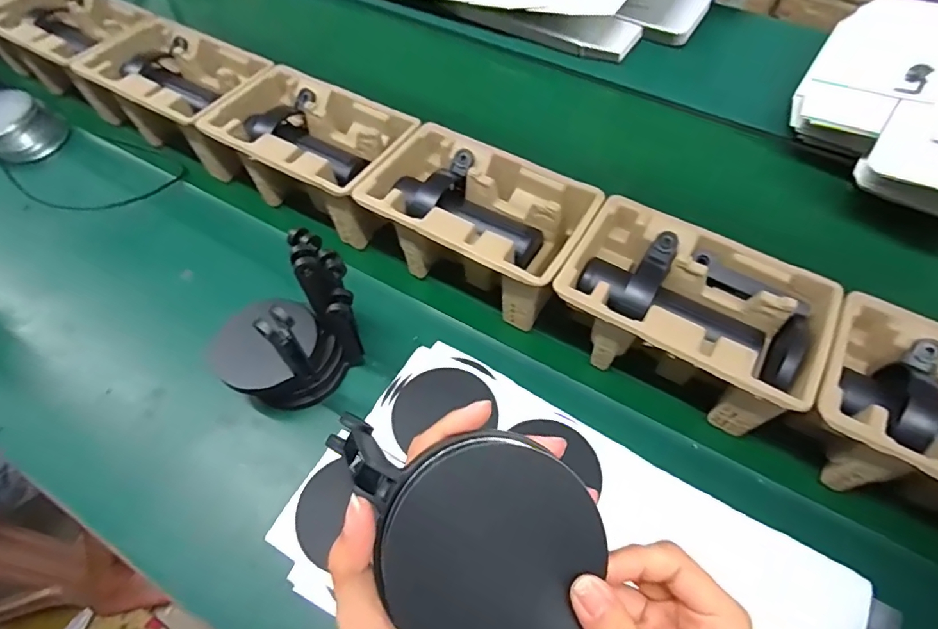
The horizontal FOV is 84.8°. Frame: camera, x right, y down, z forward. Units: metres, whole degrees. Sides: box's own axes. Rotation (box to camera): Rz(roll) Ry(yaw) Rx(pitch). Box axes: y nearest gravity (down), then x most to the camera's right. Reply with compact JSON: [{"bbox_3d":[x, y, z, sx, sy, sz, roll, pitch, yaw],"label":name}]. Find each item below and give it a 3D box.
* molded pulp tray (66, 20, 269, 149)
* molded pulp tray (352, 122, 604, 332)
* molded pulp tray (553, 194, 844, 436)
[{"bbox_3d":[-0.395,-0.307,0.704,0.259,0.100,0.147,27,62,14],"label":"molded pulp tray"},{"bbox_3d":[0.008,-0.101,0.570,0.231,0.099,0.148,27,62,14],"label":"molded pulp tray"},{"bbox_3d":[0.204,-0.001,0.500,0.223,0.094,0.145,28,63,15],"label":"molded pulp tray"}]

